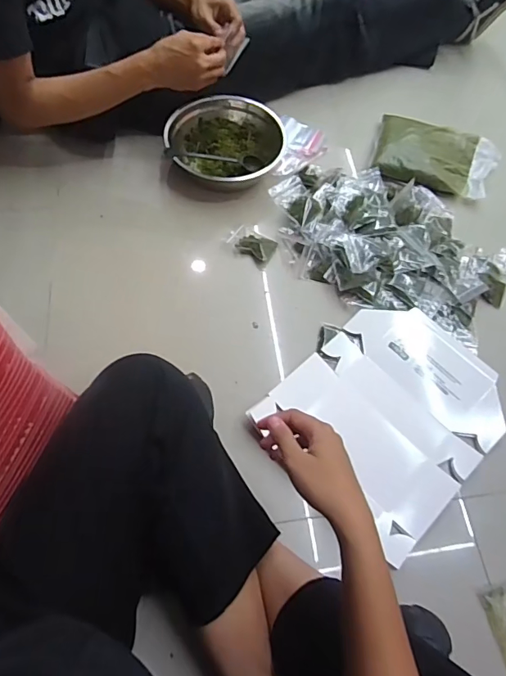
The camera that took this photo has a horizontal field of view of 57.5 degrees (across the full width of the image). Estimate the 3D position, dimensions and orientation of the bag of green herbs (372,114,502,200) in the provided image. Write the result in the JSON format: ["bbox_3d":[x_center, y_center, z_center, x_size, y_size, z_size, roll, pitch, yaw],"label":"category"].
[{"bbox_3d":[0.387,-0.374,0.965,0.263,0.048,0.195,14,62,3],"label":"bag of green herbs"}]

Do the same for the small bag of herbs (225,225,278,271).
[{"bbox_3d":[-0.001,-0.172,0.852,0.081,0.031,0.065,25,63,9],"label":"small bag of herbs"}]

